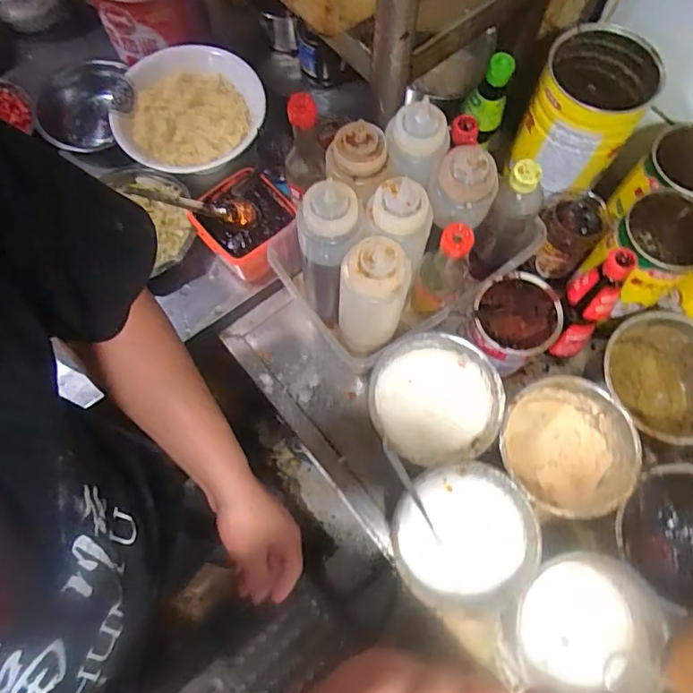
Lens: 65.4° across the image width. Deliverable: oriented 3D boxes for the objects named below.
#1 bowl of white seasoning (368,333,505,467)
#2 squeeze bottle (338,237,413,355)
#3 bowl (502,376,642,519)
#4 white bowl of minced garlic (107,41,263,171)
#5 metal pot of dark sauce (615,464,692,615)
[{"bbox_3d":[0.104,0.071,0.658,0.148,0.095,0.146,0,71,1],"label":"bowl of white seasoning"},{"bbox_3d":[0.026,-0.052,0.585,0.070,0.167,0.069,0,71,1],"label":"squeeze bottle"},{"bbox_3d":[0.258,0.122,0.649,0.145,0.093,0.149,0,71,1],"label":"bowl"},{"bbox_3d":[-0.220,-0.332,0.775,0.193,0.052,0.208,0,71,1],"label":"white bowl of minced garlic"},{"bbox_3d":[0.376,0.220,0.618,0.148,0.093,0.146,0,71,1],"label":"metal pot of dark sauce"}]

